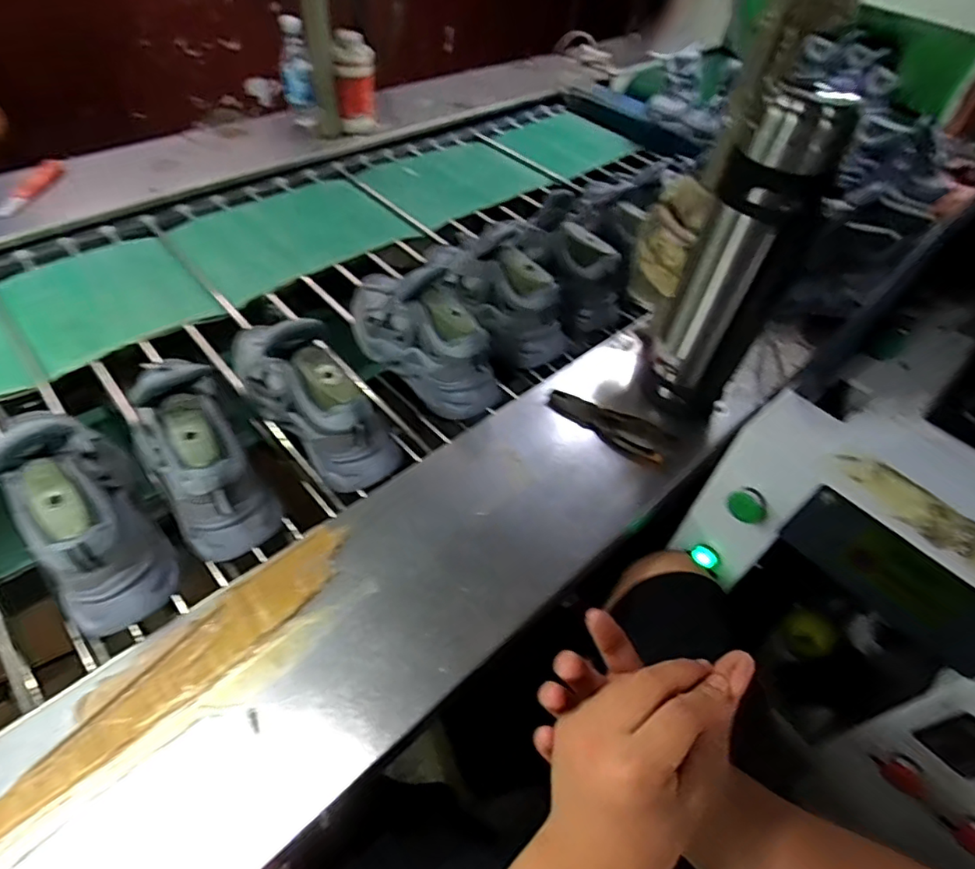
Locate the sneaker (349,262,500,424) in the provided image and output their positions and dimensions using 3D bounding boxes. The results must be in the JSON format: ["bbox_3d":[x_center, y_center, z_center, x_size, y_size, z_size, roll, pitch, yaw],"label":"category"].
[{"bbox_3d":[-0.105,-0.163,0.807,0.098,0.153,0.296,-31,58,-29],"label":"sneaker"}]

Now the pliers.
[{"bbox_3d":[0.164,-0.015,0.771,0.174,0.017,0.056,29,51,18],"label":"pliers"}]

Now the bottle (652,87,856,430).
[{"bbox_3d":[0.294,-0.194,0.680,0.112,0.399,0.103,22,50,13],"label":"bottle"}]

